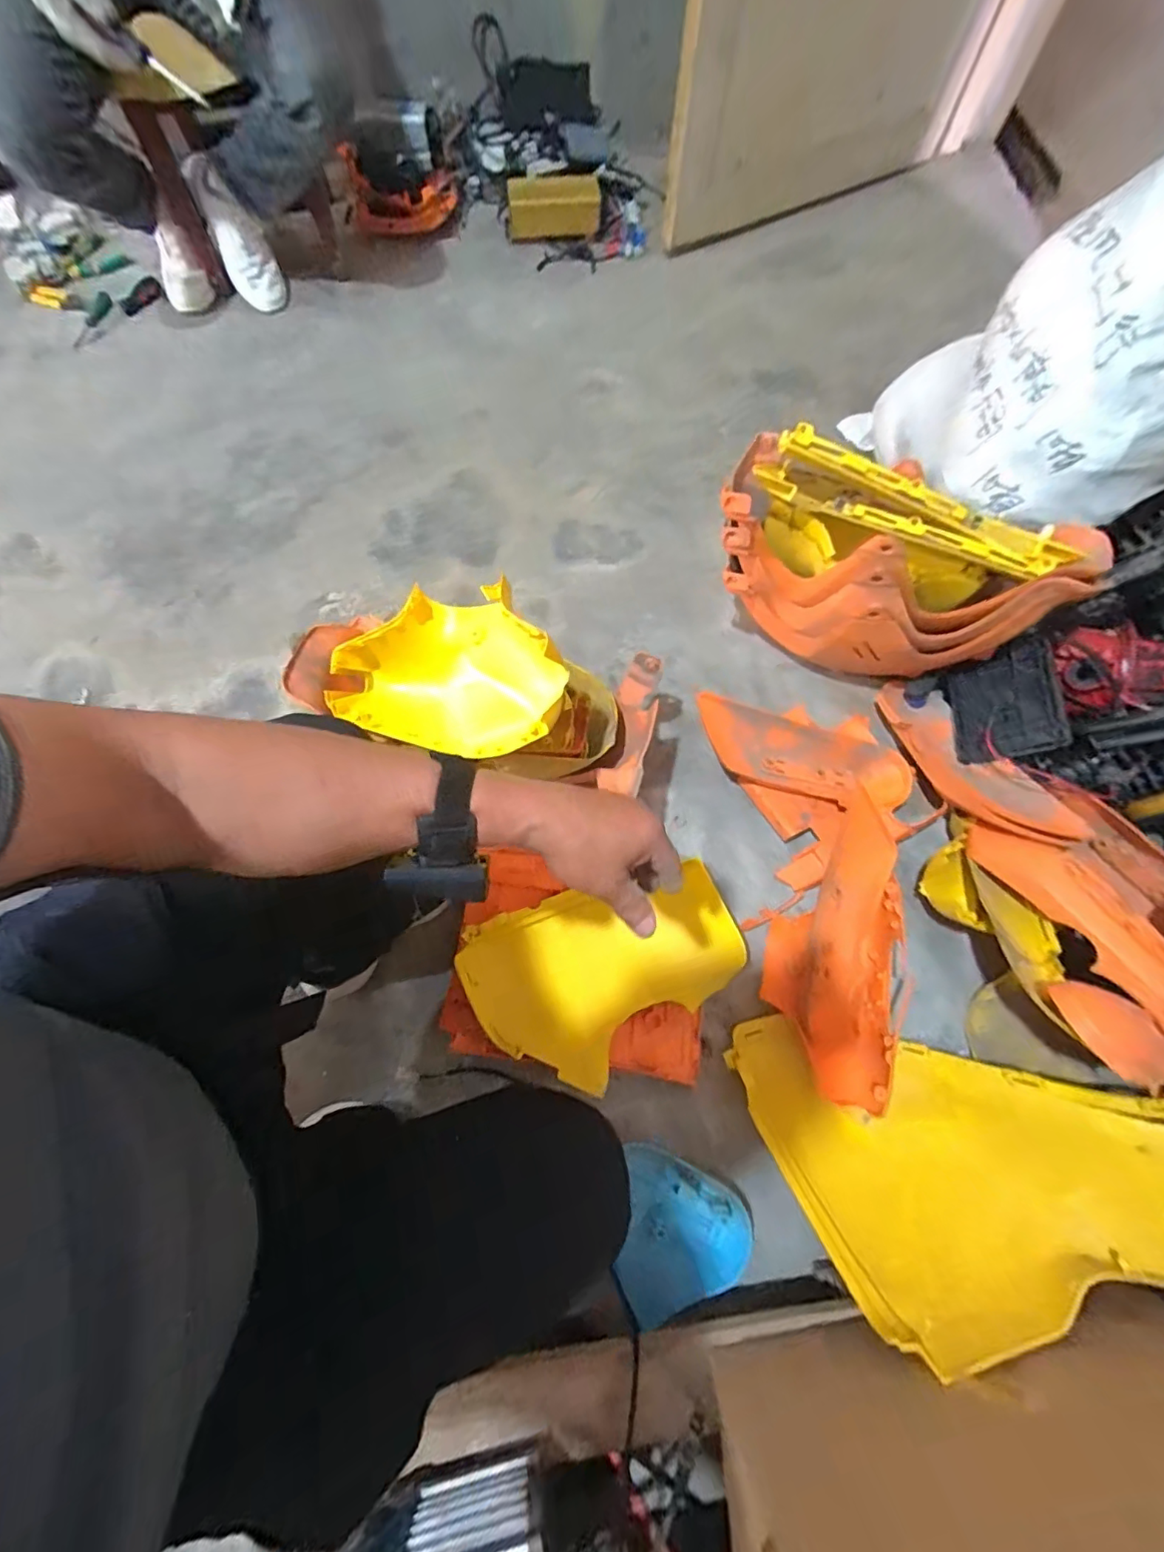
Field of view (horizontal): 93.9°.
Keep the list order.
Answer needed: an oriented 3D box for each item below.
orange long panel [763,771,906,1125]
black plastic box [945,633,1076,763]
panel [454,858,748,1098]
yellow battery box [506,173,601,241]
[{"bbox_3d":[0.357,0.210,0.724,0.153,0.102,0.393,24,74,9],"label":"orange long panel"},{"bbox_3d":[0.611,-0.103,0.791,0.129,0.023,0.168,-18,55,39],"label":"black plastic box"},{"bbox_3d":[0.032,0.231,0.678,0.327,0.064,0.211,-27,73,-7],"label":"panel"},{"bbox_3d":[-0.067,-1.339,1.283,0.214,0.078,0.109,-2,72,1],"label":"yellow battery box"}]

